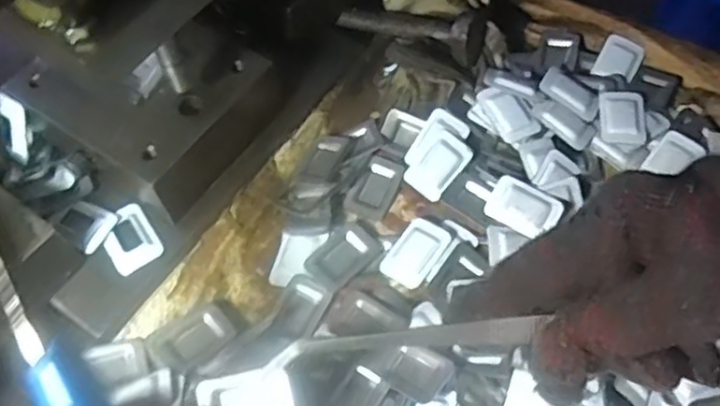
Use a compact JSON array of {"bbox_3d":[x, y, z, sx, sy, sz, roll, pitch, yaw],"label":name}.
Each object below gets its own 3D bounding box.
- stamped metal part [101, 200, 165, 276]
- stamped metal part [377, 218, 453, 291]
[{"bbox_3d":[-0.128,0.020,0.375,0.026,0.004,0.039,-29,61,-15],"label":"stamped metal part"},{"bbox_3d":[0.031,0.028,0.383,0.027,0.008,0.039,31,64,20],"label":"stamped metal part"}]

